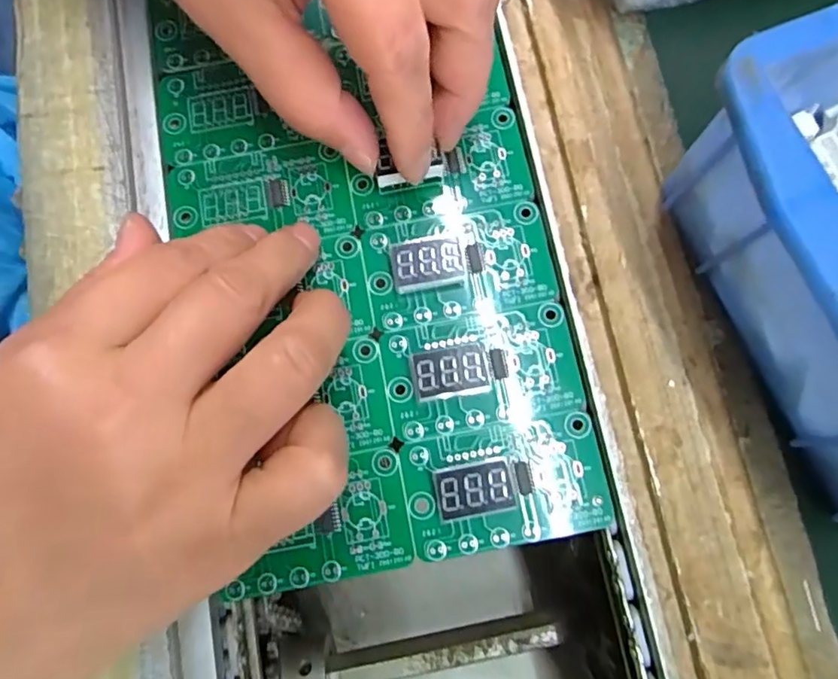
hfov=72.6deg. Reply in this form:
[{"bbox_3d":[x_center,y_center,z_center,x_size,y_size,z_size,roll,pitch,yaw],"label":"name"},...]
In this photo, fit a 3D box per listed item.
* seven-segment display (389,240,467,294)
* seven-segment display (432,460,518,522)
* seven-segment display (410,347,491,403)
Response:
[{"bbox_3d":[0.003,-0.023,0.188,0.023,0.008,0.016,-6,78,0],"label":"seven-segment display"},{"bbox_3d":[0.017,0.046,0.174,0.023,0.008,0.015,-10,78,-1],"label":"seven-segment display"},{"bbox_3d":[0.010,0.011,0.181,0.023,0.009,0.014,-7,78,-1],"label":"seven-segment display"}]

